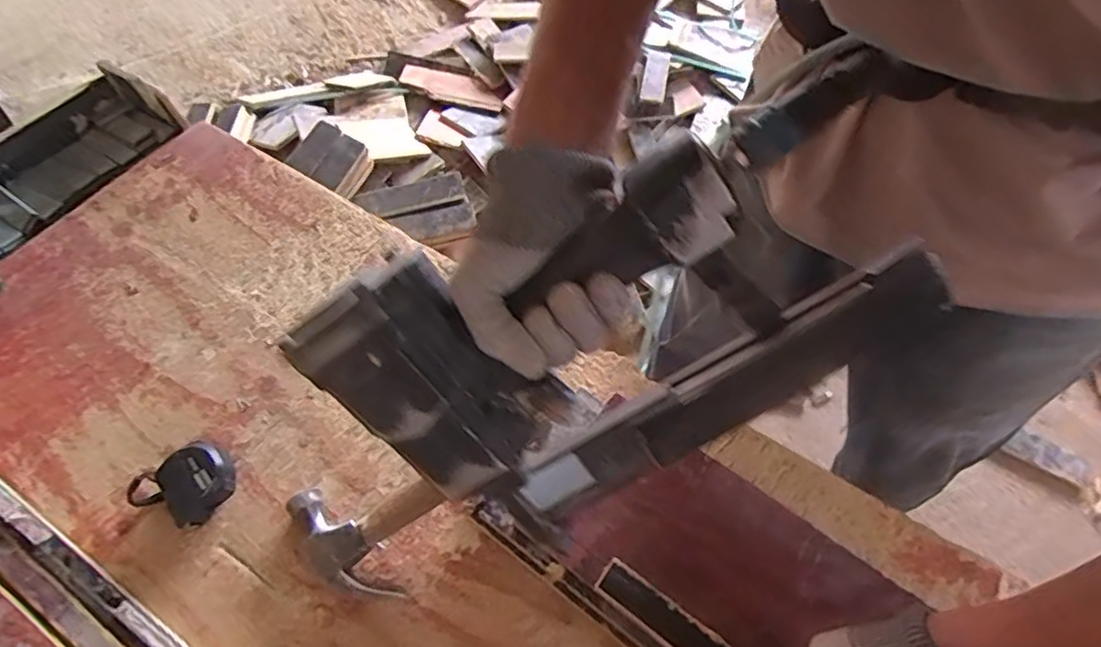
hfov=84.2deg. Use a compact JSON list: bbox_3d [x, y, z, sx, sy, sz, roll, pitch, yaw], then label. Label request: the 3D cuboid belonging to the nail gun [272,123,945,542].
[{"bbox_3d":[0.044,-0.004,0.386,0.332,0.210,0.110,-24,31,10],"label":"nail gun"}]

